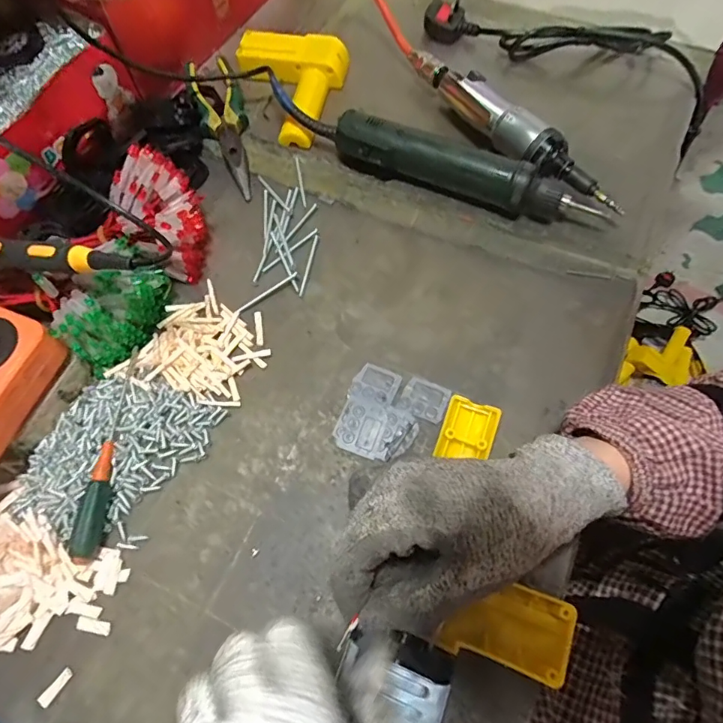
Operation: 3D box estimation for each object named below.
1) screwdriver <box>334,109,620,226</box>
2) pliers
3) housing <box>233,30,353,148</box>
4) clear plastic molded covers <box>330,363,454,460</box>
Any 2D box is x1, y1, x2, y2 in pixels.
[{"bbox_3d":[0.095,-0.174,0.426,0.255,0.038,0.037,21,67,9],"label":"screwdriver"},{"bbox_3d":[-0.139,-0.239,0.469,0.048,0.021,0.190,-13,66,-6],"label":"pliers"},{"bbox_3d":[-0.079,-0.290,0.488,0.113,0.030,0.143,6,65,3],"label":"housing"},{"bbox_3d":[0.022,0.039,0.344,0.071,0.004,0.068,17,66,8],"label":"clear plastic molded covers"}]

